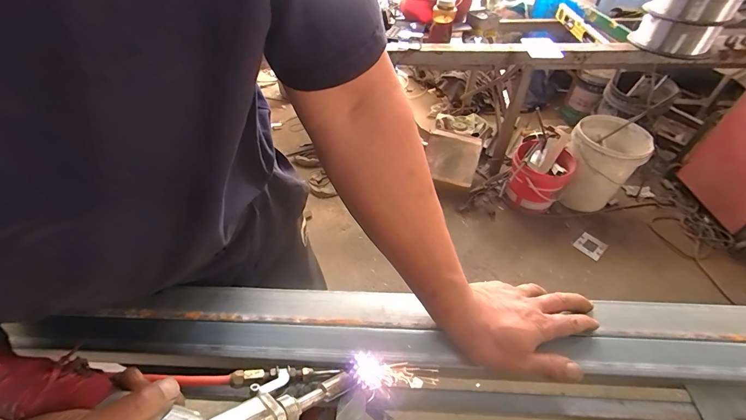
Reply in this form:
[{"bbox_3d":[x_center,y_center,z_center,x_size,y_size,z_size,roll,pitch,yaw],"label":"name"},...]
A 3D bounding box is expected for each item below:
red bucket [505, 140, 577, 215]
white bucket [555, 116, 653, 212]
[{"bbox_3d":[0.755,-0.139,1.544,0.254,0.250,0.254,-1,48,1],"label":"red bucket"},{"bbox_3d":[1.034,-0.216,1.537,0.295,0.331,0.321,32,56,27],"label":"white bucket"}]

